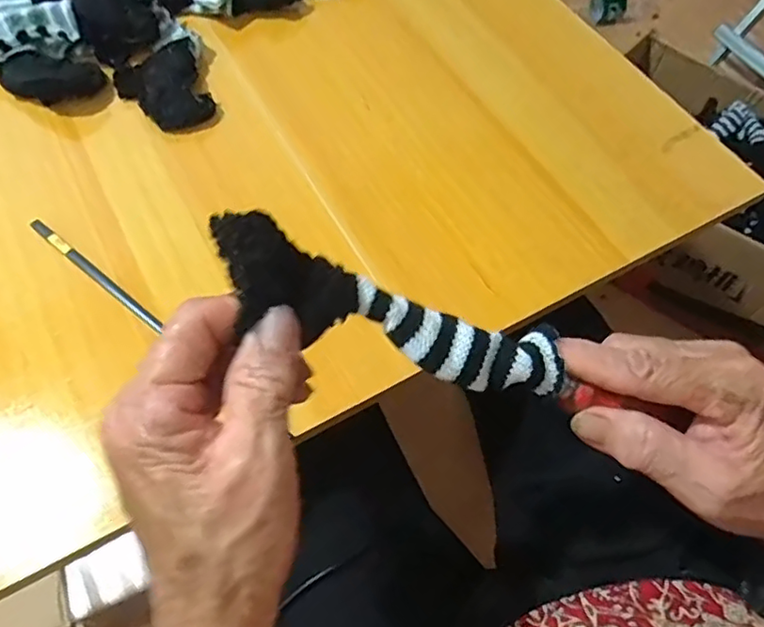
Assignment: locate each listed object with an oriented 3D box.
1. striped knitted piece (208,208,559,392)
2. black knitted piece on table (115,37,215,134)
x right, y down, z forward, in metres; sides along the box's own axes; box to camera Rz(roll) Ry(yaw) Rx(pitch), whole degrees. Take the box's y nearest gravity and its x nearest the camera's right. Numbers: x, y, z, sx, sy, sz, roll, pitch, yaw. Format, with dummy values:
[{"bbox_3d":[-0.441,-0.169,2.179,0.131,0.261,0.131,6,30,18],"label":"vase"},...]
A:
[{"bbox_3d":[0.006,0.003,0.237,0.150,0.016,0.037,22,59,-19],"label":"striped knitted piece"},{"bbox_3d":[-0.172,-0.178,0.473,0.064,0.018,0.083,-22,63,-13],"label":"black knitted piece on table"}]

